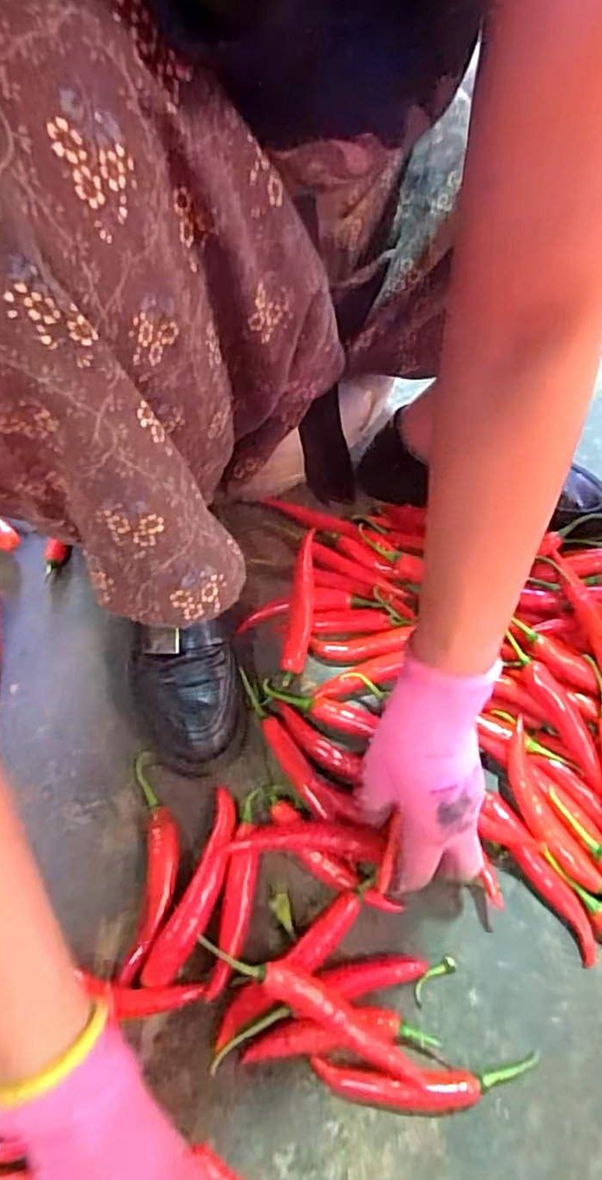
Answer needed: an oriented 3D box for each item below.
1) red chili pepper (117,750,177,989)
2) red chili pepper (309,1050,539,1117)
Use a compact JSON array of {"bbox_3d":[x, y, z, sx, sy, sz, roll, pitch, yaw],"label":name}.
[{"bbox_3d":[-0.106,0.193,0.471,0.036,0.015,0.151,-3,60,-1],"label":"red chili pepper"},{"bbox_3d":[0.078,0.303,0.399,0.139,0.025,0.031,-2,60,-1],"label":"red chili pepper"}]

